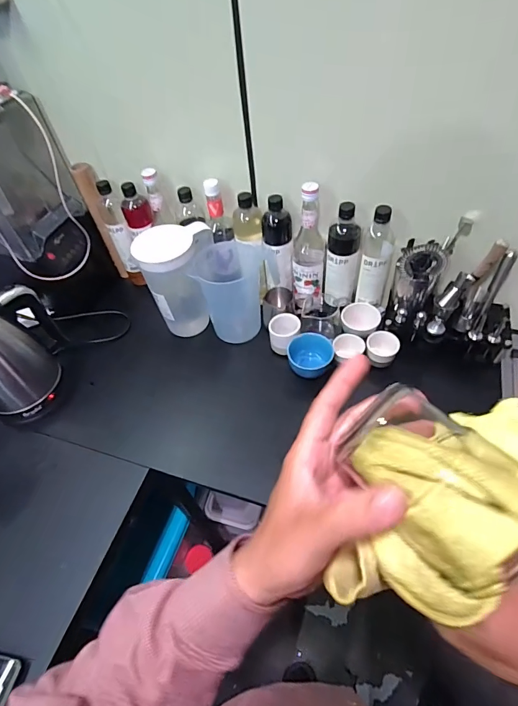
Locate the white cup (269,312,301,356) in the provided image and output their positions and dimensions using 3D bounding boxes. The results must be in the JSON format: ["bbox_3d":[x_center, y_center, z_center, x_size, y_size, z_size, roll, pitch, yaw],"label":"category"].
[{"bbox_3d":[0.055,-0.043,0.830,0.060,0.072,0.060,-3,52,4],"label":"white cup"}]

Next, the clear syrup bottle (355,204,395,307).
[{"bbox_3d":[0.241,-0.192,0.776,0.064,0.218,0.067,9,53,13],"label":"clear syrup bottle"}]

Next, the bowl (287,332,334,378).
[{"bbox_3d":[0.107,0.002,0.795,0.091,0.041,0.088,-5,52,2],"label":"bowl"}]

